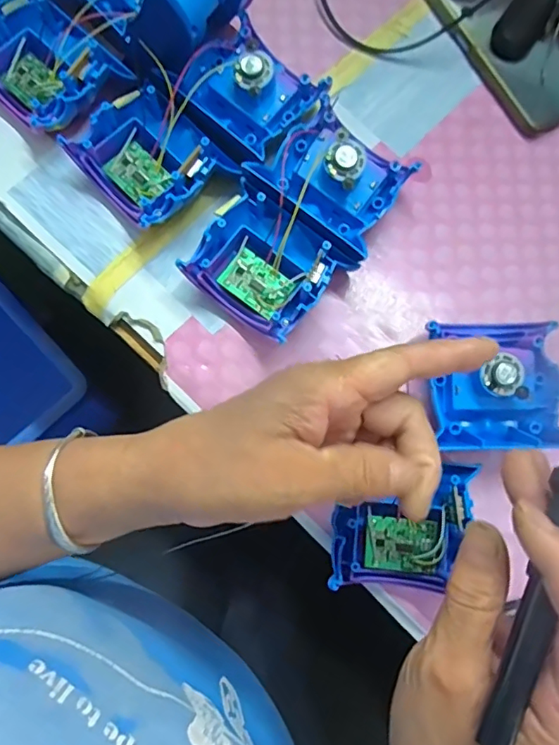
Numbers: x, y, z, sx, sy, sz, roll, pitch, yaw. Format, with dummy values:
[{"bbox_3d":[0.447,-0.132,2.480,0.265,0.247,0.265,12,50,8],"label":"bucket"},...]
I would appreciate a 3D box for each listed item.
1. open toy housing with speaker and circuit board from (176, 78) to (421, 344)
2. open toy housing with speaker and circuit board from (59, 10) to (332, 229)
[{"bbox_3d":[0.015,-0.101,0.354,0.093,0.048,0.156,38,79,4],"label":"open toy housing with speaker and circuit board"},{"bbox_3d":[-0.053,-0.166,0.357,0.096,0.043,0.153,44,80,5],"label":"open toy housing with speaker and circuit board"}]

